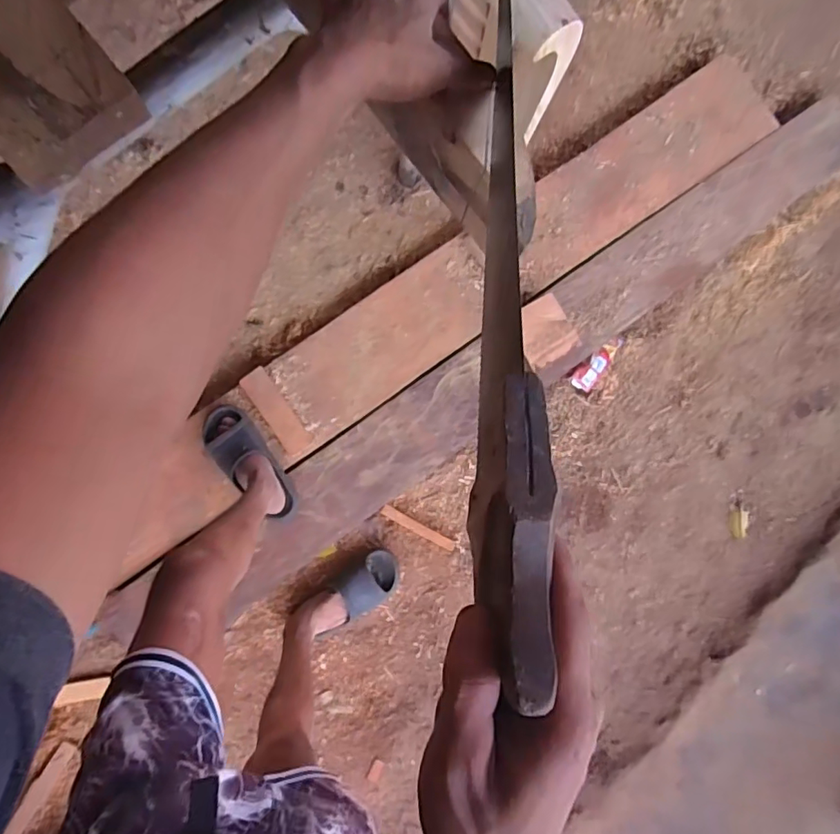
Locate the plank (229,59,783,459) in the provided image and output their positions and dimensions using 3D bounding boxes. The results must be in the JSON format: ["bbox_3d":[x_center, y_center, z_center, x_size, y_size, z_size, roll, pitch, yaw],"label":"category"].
[{"bbox_3d":[0.249,-0.406,1.271,1.487,0.050,0.226,-35,90,-6],"label":"plank"}]

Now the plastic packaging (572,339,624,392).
[{"bbox_3d":[0.449,-0.136,1.343,0.054,0.032,0.164,42,86,-6],"label":"plastic packaging"}]

